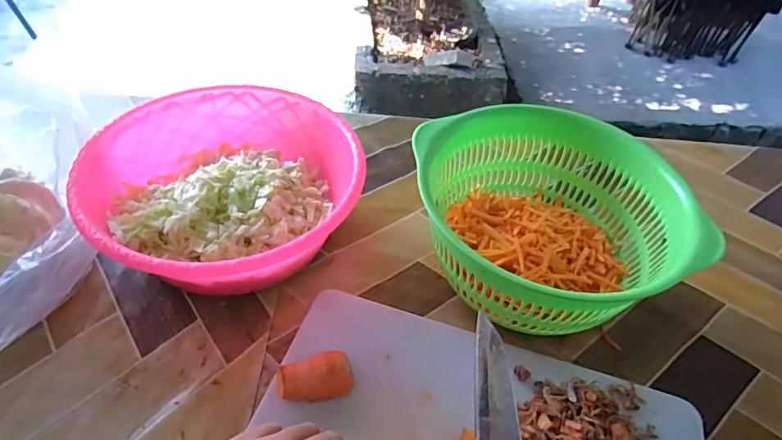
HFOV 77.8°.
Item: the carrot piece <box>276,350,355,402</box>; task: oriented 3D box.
[{"bbox_3d":[-0.057,0.122,0.372,0.055,0.024,0.031,-11,48,-17],"label":"carrot piece"}]

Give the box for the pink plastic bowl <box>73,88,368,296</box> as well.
[{"bbox_3d":[-0.150,-0.020,0.461,0.234,0.091,0.236,3,46,-3],"label":"pink plastic bowl"}]

